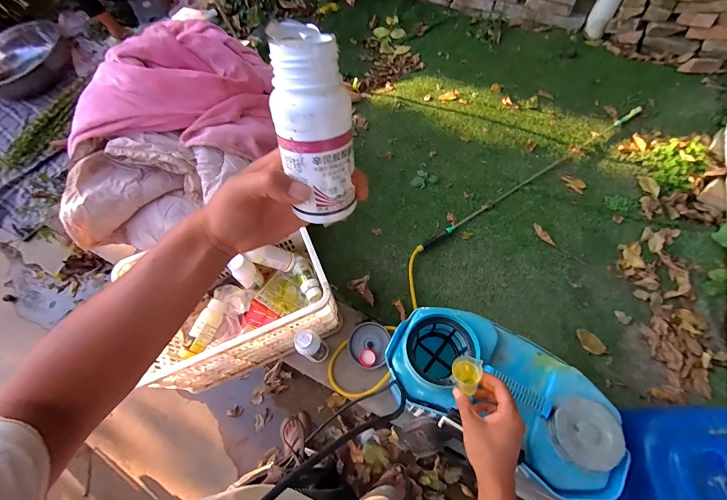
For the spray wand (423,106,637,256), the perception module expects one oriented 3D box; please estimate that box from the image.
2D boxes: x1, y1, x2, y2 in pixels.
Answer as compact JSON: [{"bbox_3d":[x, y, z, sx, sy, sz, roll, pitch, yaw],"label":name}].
[{"bbox_3d":[0.720,-0.318,1.337,1.244,0.034,0.034,-31,64,-12],"label":"spray wand"}]

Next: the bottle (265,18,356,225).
[{"bbox_3d":[-0.039,-0.090,0.245,0.055,0.133,0.061,-13,41,-10],"label":"bottle"}]

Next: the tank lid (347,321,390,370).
[{"bbox_3d":[0.013,0.293,1.004,0.122,0.024,0.136,10,63,9],"label":"tank lid"}]

